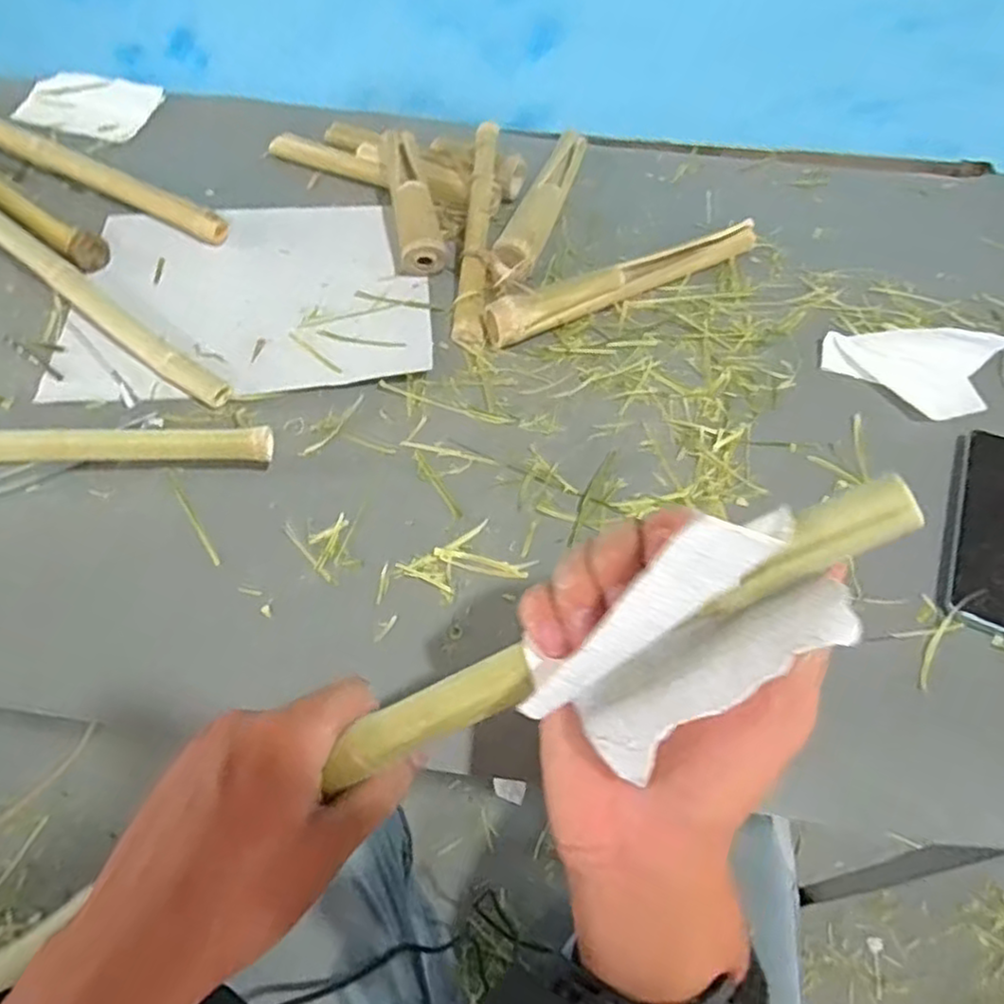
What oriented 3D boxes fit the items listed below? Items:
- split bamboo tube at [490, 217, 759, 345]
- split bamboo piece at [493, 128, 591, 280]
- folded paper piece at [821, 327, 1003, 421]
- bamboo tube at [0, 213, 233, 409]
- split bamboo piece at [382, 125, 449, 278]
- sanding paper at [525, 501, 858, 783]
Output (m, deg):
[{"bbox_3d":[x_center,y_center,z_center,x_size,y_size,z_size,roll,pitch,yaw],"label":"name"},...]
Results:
[{"bbox_3d":[0.104,-0.180,0.559,0.258,0.031,0.029,-25,59,-19],"label":"split bamboo tube"},{"bbox_3d":[0.038,-0.272,0.622,0.031,0.036,0.225,15,55,8],"label":"split bamboo piece"},{"bbox_3d":[0.300,-0.108,0.512,0.111,0.031,0.070,27,57,16],"label":"folded paper piece"},{"bbox_3d":[-0.359,-0.188,0.532,0.421,0.026,0.024,34,59,19],"label":"bamboo tube"},{"bbox_3d":[-0.077,-0.257,0.598,0.037,0.045,0.149,-7,55,-8],"label":"split bamboo piece"},{"bbox_3d":[0.056,0.048,0.239,0.114,0.042,0.057,-39,95,12],"label":"sanding paper"}]

